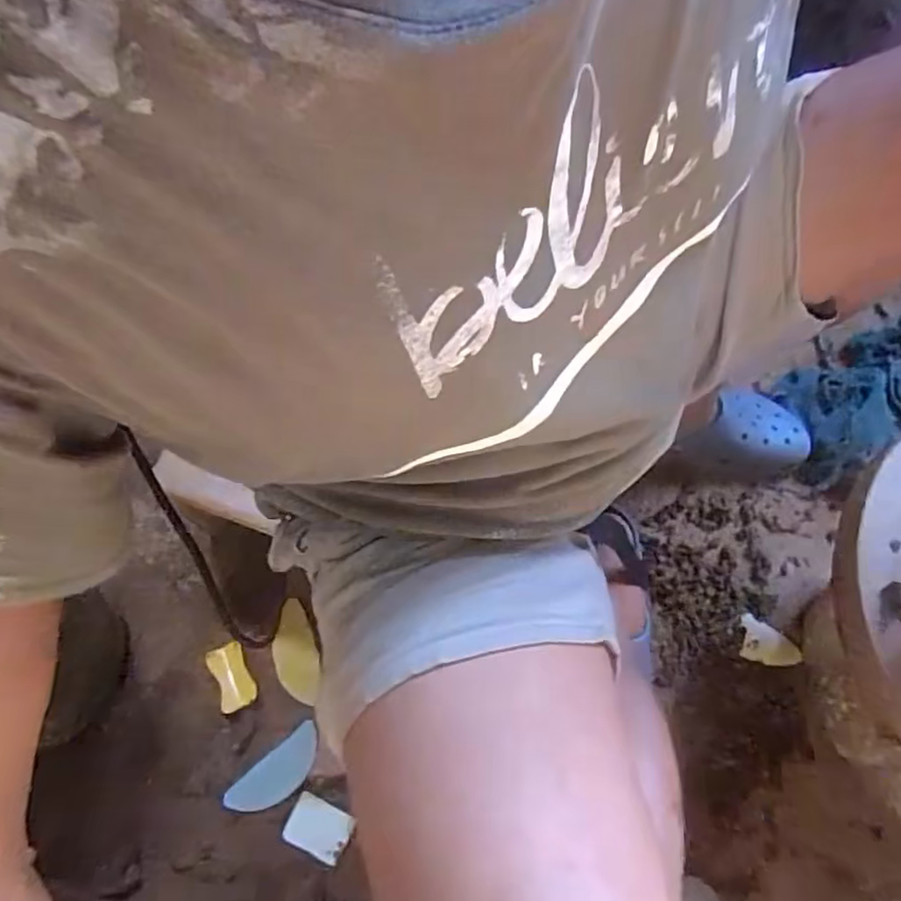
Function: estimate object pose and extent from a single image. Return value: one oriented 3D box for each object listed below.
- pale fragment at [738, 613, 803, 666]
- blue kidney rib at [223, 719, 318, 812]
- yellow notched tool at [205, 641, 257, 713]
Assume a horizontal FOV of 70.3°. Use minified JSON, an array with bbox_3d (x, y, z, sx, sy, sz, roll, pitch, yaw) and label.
[{"bbox_3d":[0.366,0.219,0.734,0.061,0.014,0.051,12,64,9],"label":"pale fragment"},{"bbox_3d":[-0.184,0.342,0.677,0.116,0.007,0.052,-38,58,-3],"label":"blue kidney rib"},{"bbox_3d":[-0.250,0.256,0.730,0.042,0.008,0.075,-26,62,-16],"label":"yellow notched tool"}]

